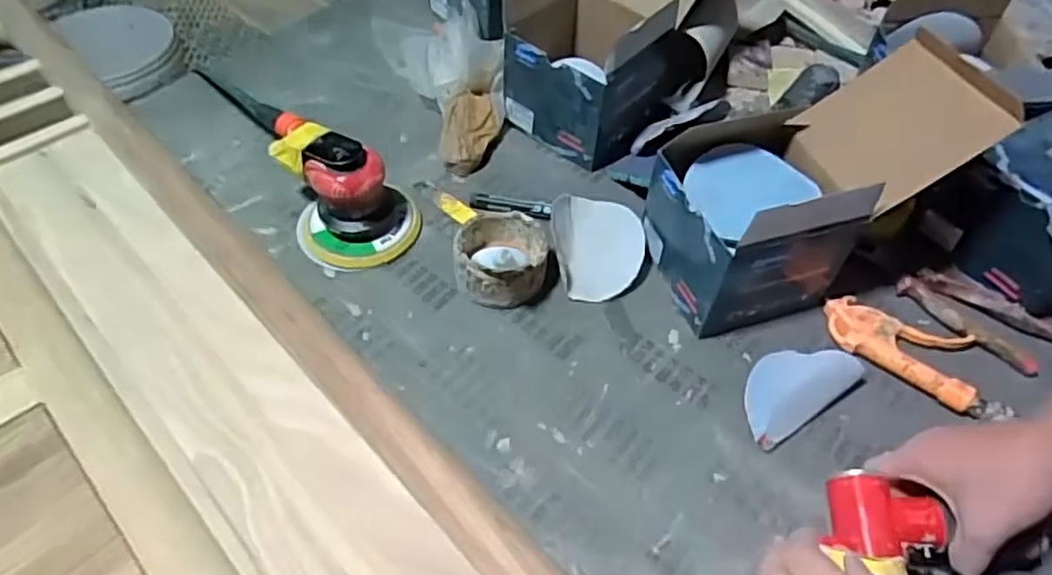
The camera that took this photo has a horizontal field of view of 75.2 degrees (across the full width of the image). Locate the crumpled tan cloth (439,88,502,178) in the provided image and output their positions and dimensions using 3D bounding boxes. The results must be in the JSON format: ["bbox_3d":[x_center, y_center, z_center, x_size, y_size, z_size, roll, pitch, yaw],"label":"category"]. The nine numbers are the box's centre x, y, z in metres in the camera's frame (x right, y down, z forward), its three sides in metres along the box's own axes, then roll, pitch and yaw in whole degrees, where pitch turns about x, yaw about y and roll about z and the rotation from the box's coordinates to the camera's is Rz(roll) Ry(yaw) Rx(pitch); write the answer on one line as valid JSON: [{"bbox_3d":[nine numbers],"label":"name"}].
[{"bbox_3d":[-0.060,-0.174,0.743,0.062,0.030,0.112,1,51,-2],"label":"crumpled tan cloth"}]

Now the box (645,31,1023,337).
[{"bbox_3d":[0.238,-0.084,0.588,0.228,0.187,0.129,-14,53,-14],"label":"box"}]

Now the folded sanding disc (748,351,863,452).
[{"bbox_3d":[0.223,0.080,0.566,0.122,0.009,0.058,-26,57,-22],"label":"folded sanding disc"}]

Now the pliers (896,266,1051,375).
[{"bbox_3d":[0.409,0.019,0.616,0.074,0.011,0.127,-37,61,-28],"label":"pliers"}]

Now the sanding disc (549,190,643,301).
[{"bbox_3d":[0.068,-0.041,0.641,0.083,0.013,0.107,-4,67,-10],"label":"sanding disc"}]

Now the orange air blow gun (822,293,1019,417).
[{"bbox_3d":[0.328,0.055,0.583,0.136,0.021,0.080,18,52,11],"label":"orange air blow gun"}]

